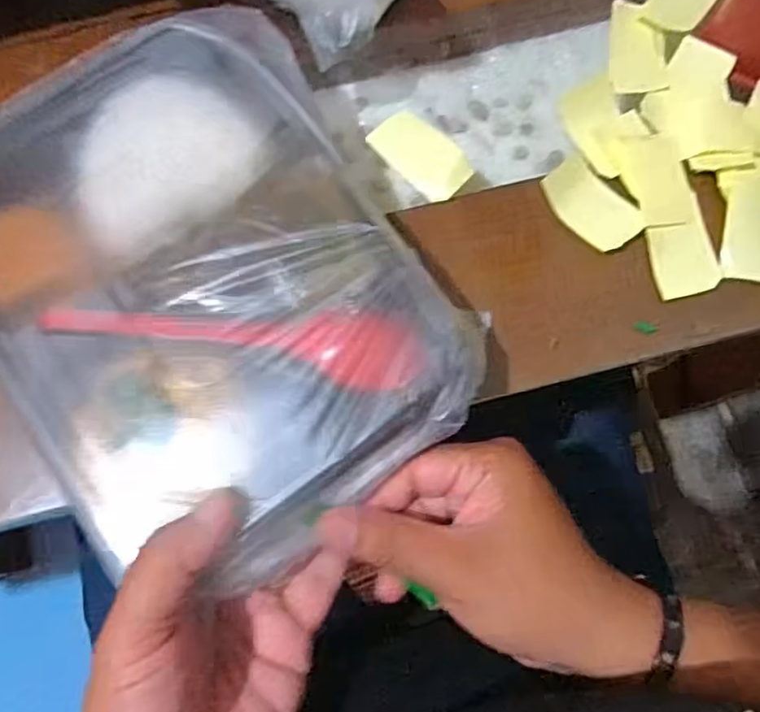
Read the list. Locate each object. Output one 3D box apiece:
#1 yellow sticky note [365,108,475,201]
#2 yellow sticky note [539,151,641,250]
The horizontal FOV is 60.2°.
[{"bbox_3d":[0.021,-0.105,0.343,0.052,0.004,0.031,42,81,9],"label":"yellow sticky note"},{"bbox_3d":[0.106,-0.077,0.332,0.031,0.005,0.052,-38,79,-8],"label":"yellow sticky note"}]

